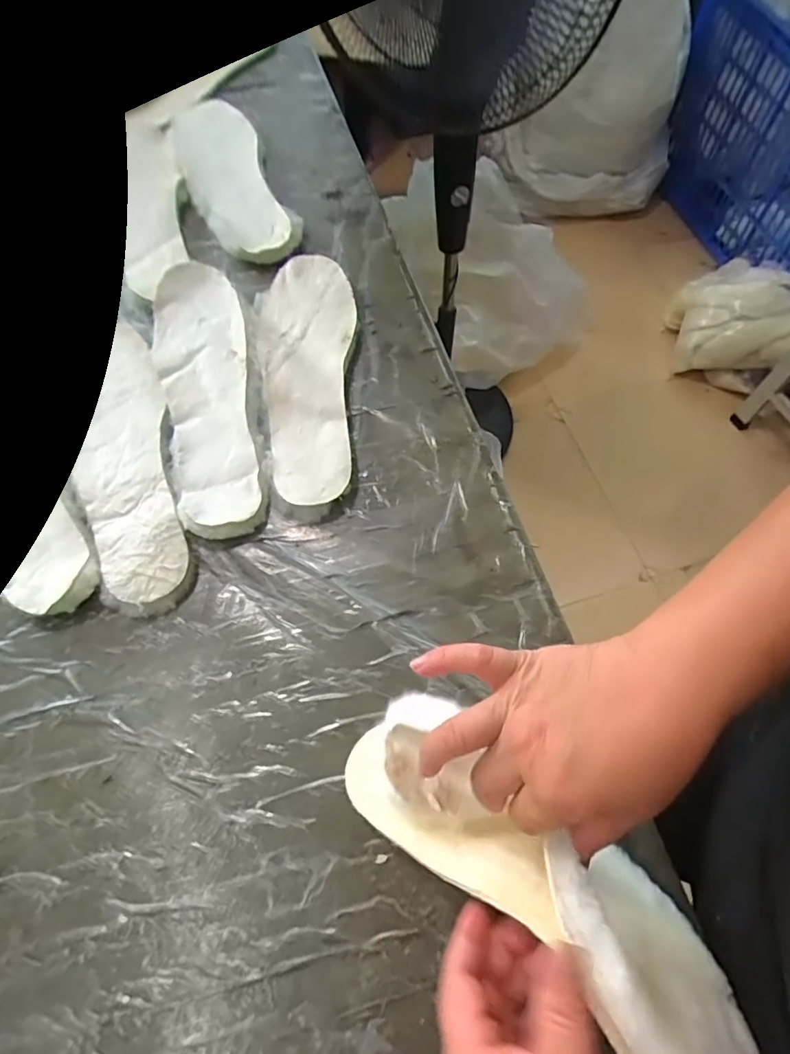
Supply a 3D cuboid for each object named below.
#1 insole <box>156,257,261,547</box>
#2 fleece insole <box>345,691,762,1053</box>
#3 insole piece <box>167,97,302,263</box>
[{"bbox_3d":[-0.169,-0.124,0.479,0.079,0.013,0.283,-11,65,-4],"label":"insole"},{"bbox_3d":[0.085,0.200,0.301,0.264,0.076,0.084,34,70,22],"label":"fleece insole"},{"bbox_3d":[-0.178,-0.378,0.590,0.090,0.015,0.245,-21,70,-9],"label":"insole piece"}]

